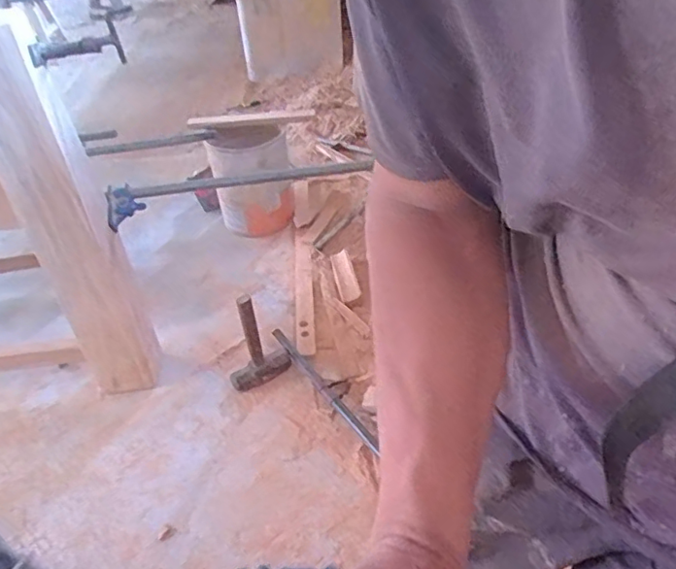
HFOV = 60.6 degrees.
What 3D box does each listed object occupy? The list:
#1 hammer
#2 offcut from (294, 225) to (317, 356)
[{"bbox_3d":[-0.215,0.140,1.507,0.173,0.285,0.052,-24,43,-23],"label":"hammer"},{"bbox_3d":[-0.108,0.010,1.879,0.063,0.035,0.577,-5,39,-1],"label":"offcut"}]

